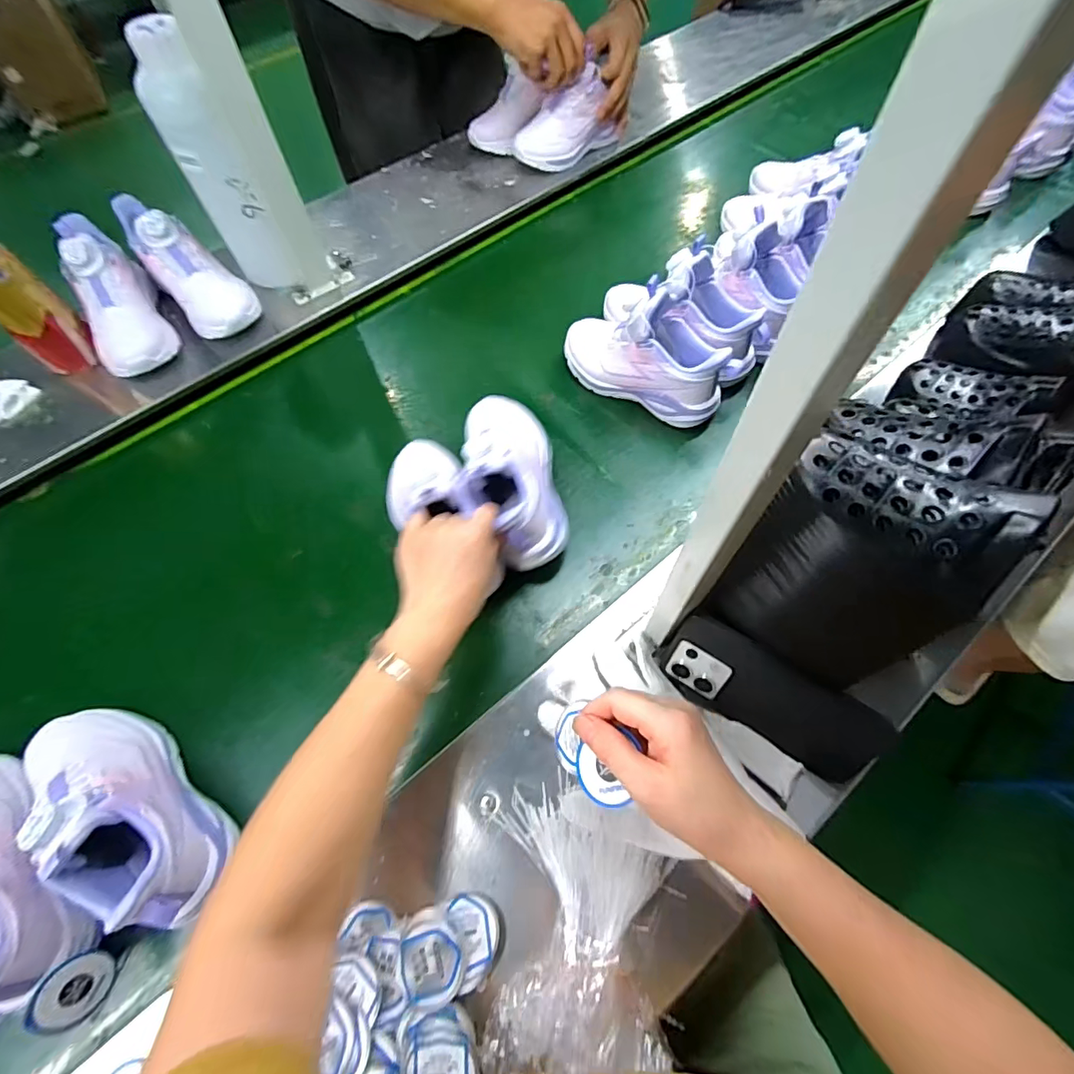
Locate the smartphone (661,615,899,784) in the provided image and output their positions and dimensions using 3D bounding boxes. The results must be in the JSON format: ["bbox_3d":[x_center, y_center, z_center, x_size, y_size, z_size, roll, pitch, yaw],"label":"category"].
[{"bbox_3d":[0.187,0.129,0.405,0.166,0.078,0.016,30,32,23],"label":"smartphone"}]

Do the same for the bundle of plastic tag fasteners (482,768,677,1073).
[{"bbox_3d":[0.031,0.280,0.363,0.120,0.035,0.168,1,62,4],"label":"bundle of plastic tag fasteners"}]

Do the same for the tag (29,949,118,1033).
[{"bbox_3d":[-0.345,0.338,0.372,0.004,0.047,0.048,-7,96,35],"label":"tag"}]

